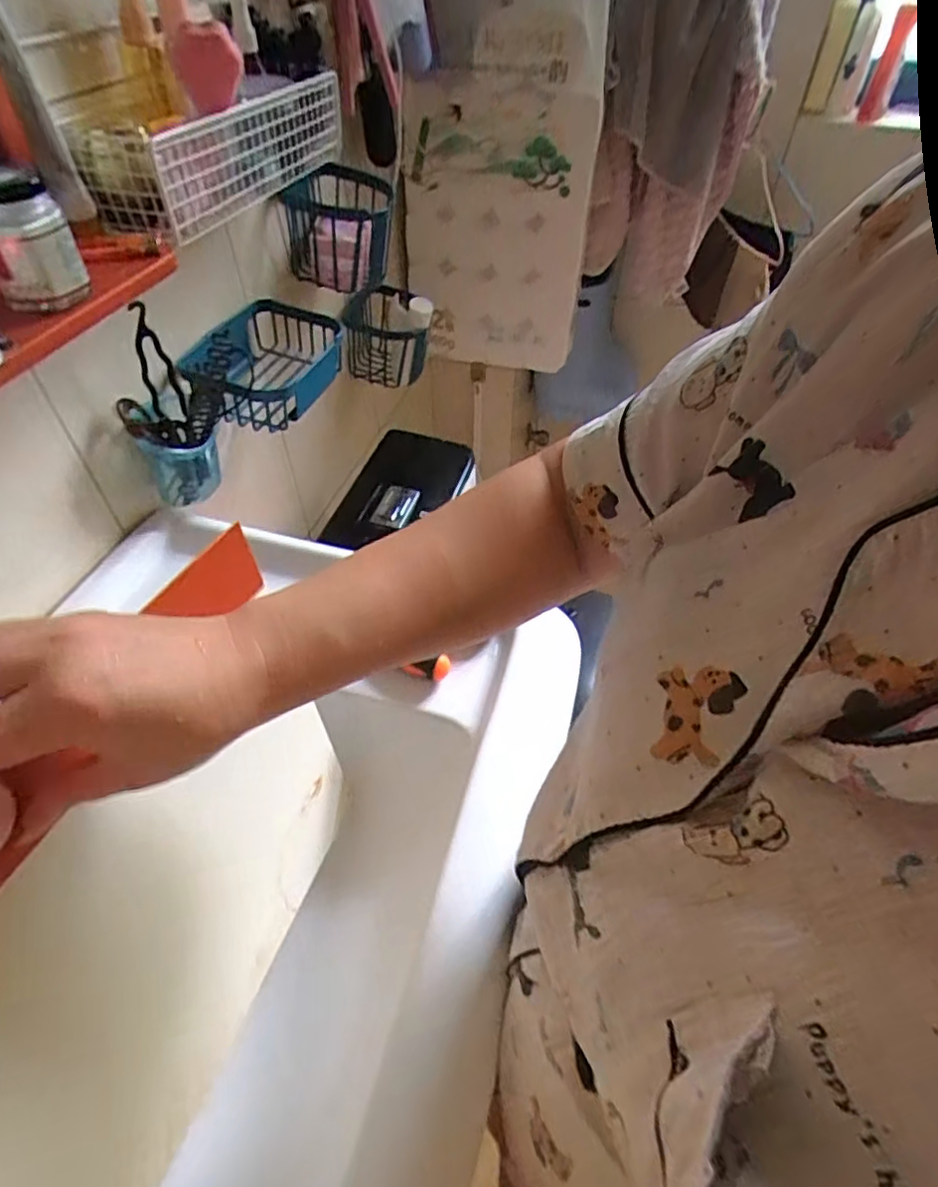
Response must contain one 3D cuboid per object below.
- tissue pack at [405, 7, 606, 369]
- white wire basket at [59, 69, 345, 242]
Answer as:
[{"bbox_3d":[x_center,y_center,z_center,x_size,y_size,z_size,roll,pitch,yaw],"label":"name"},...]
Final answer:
[{"bbox_3d":[0.053,-0.590,1.006,0.281,0.466,0.154,-16,50,-13],"label":"tissue pack"},{"bbox_3d":[-0.205,-0.397,0.560,0.089,0.075,0.288,18,51,16],"label":"white wire basket"}]

